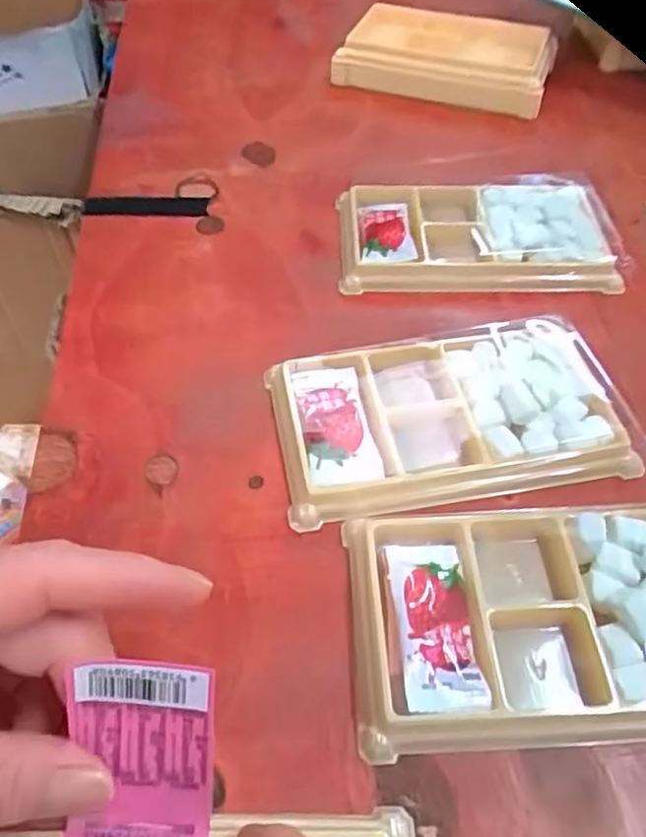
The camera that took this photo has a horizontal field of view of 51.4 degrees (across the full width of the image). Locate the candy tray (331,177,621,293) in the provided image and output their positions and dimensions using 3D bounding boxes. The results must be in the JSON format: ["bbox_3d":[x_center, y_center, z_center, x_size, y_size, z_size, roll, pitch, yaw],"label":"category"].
[{"bbox_3d":[0.077,-0.097,0.349,0.135,0.013,0.079,-2,51,-2],"label":"candy tray"}]

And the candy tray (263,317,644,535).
[{"bbox_3d":[0.048,-0.003,0.270,0.133,0.014,0.075,-9,52,-7],"label":"candy tray"}]

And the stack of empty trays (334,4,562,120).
[{"bbox_3d":[0.085,-0.249,0.464,0.141,0.032,0.081,12,52,11],"label":"stack of empty trays"}]

